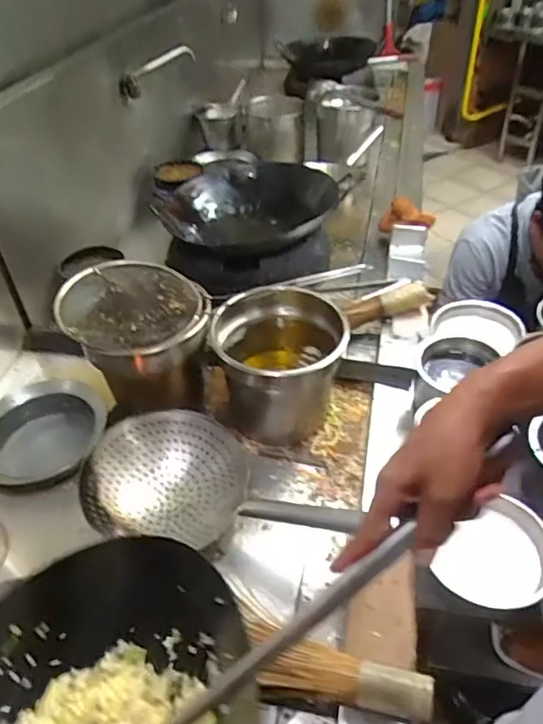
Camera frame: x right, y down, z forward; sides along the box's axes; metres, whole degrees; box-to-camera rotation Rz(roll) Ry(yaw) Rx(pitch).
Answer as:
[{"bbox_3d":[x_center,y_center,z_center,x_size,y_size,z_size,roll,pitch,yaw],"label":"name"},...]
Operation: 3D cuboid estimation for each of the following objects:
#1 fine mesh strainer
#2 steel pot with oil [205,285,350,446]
[{"bbox_3d":[-0.101,-0.124,0.959,0.538,0.079,0.239,-6,42,-2],"label":"fine mesh strainer"},{"bbox_3d":[0.011,0.016,0.973,0.257,0.212,0.218,-7,42,-3],"label":"steel pot with oil"}]

